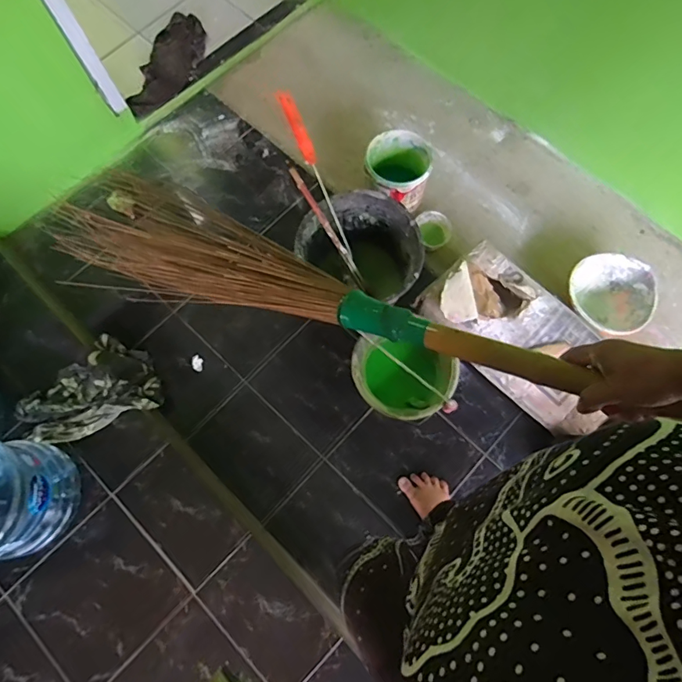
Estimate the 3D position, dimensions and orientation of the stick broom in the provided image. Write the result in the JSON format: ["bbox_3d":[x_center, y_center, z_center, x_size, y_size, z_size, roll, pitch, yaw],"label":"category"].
[{"bbox_3d":[-0.114,-0.092,0.704,0.859,0.101,0.166,20,72,25],"label":"stick broom"}]

